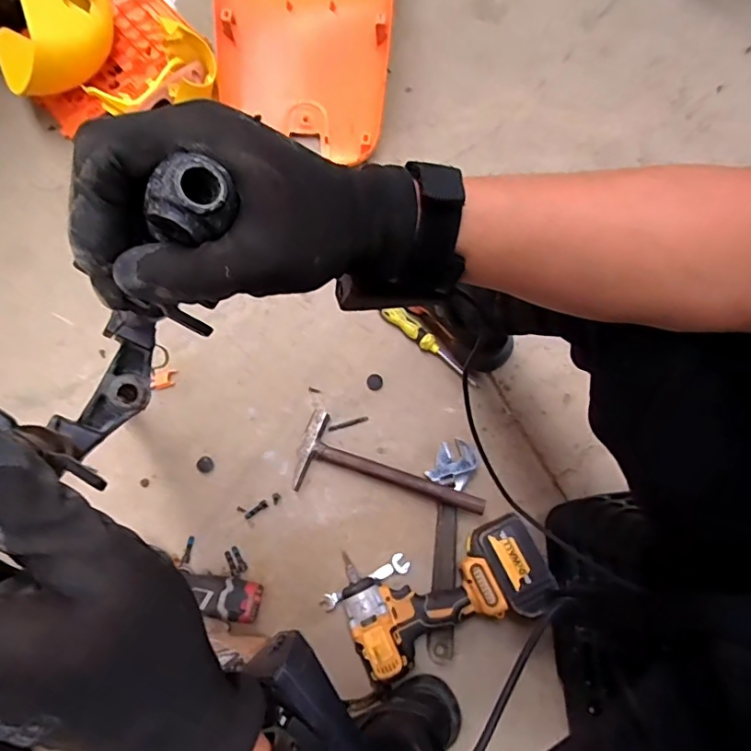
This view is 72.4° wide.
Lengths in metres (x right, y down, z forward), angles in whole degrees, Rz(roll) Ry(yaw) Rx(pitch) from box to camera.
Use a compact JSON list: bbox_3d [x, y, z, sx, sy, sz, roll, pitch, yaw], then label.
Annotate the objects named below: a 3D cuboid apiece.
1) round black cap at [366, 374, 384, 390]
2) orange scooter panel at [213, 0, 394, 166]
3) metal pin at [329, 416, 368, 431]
[{"bbox_3d":[-0.001,0.010,0.801,0.025,0.004,0.026,0,72,0],"label":"round black cap"},{"bbox_3d":[-0.119,-0.659,0.947,0.308,0.132,0.558,5,74,0],"label":"orange scooter panel"},{"bbox_3d":[-0.041,0.073,0.785,0.061,0.004,0.009,-16,73,-5],"label":"metal pin"}]

